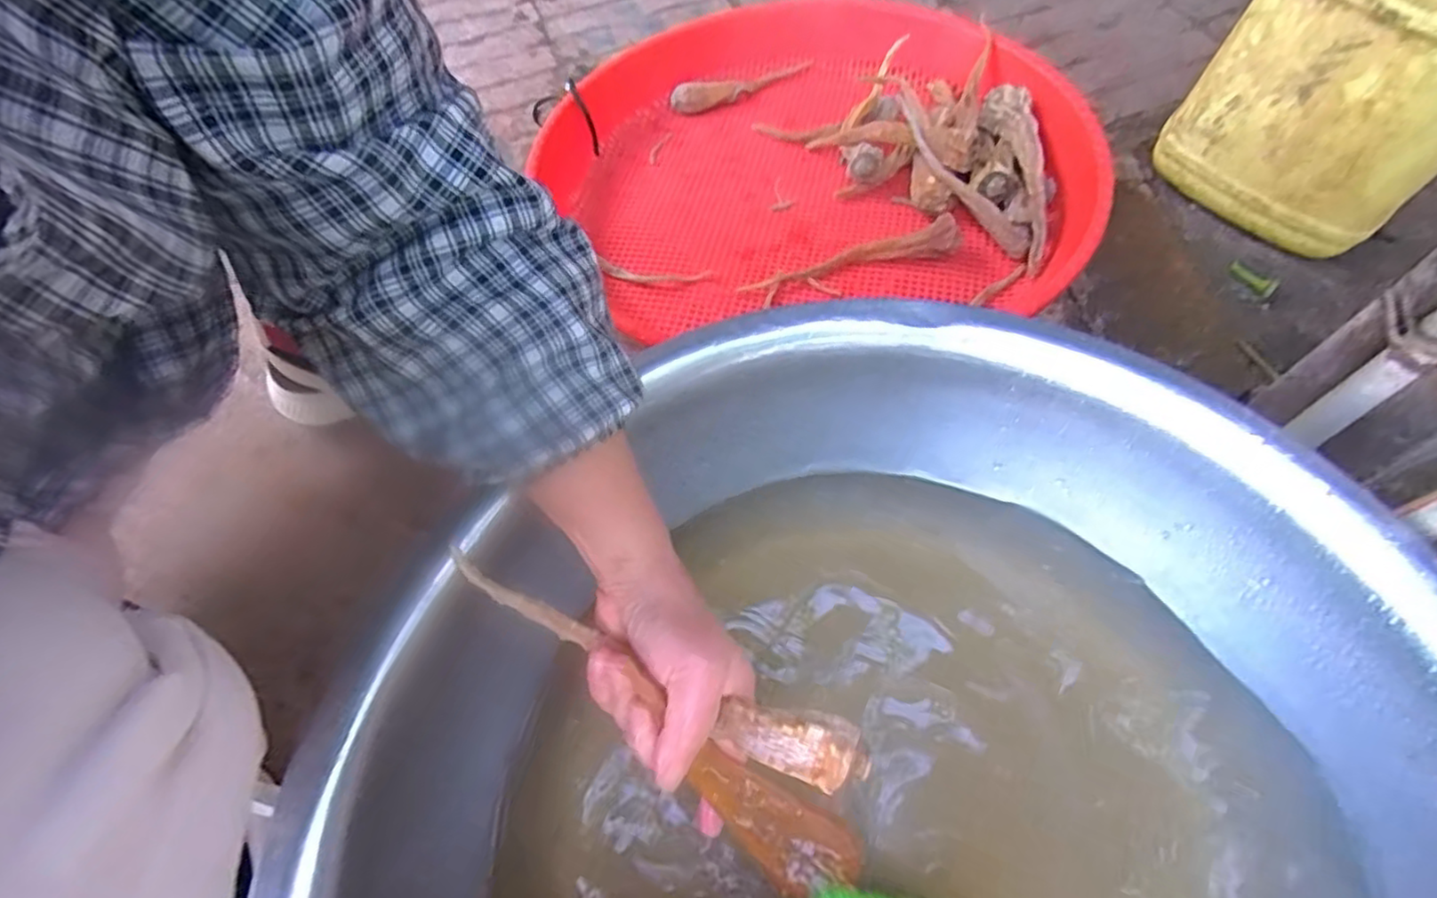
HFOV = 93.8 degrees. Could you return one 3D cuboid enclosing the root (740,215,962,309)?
[{"bbox_3d":[0.113,-0.165,0.594,0.189,0.024,0.028,-14,63,11],"label":"root"}]

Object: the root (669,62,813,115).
[{"bbox_3d":[0.023,-0.407,0.758,0.156,0.025,0.023,-15,62,-5],"label":"root"}]

